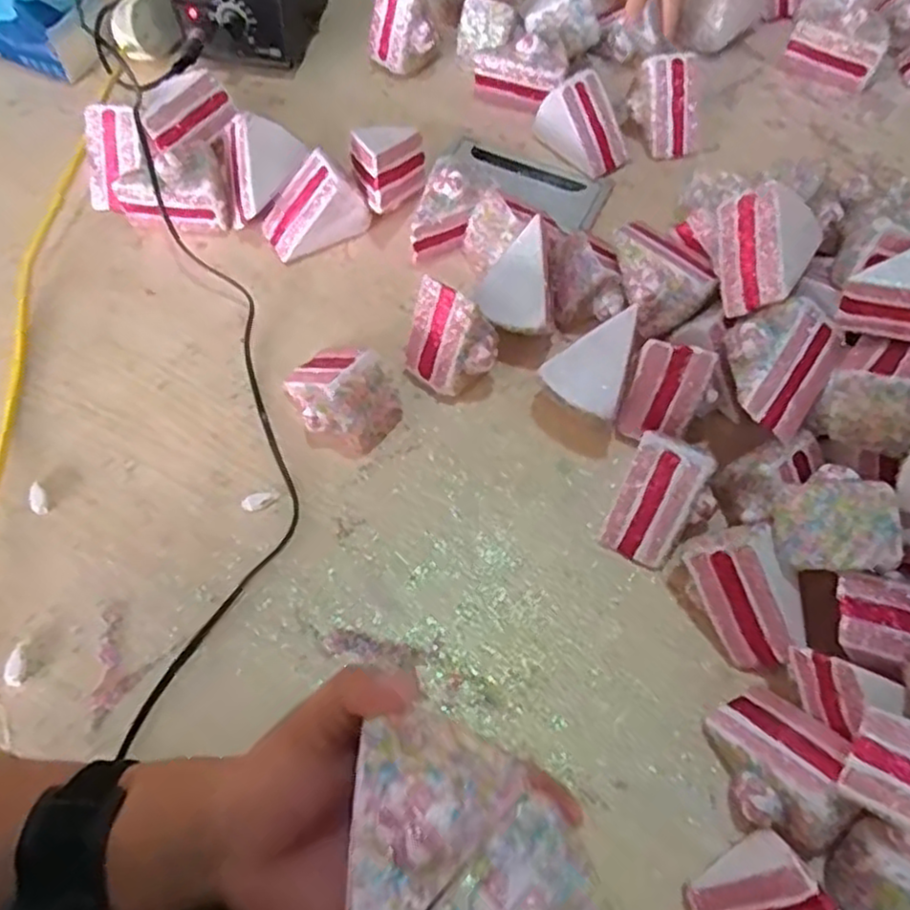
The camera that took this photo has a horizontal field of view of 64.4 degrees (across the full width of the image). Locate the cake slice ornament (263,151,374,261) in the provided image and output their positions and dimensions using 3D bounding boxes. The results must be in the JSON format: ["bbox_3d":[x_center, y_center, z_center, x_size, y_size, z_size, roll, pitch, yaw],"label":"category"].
[{"bbox_3d":[-0.126,-0.216,0.627,0.084,0.059,0.047,-28,67,-15],"label":"cake slice ornament"}]

